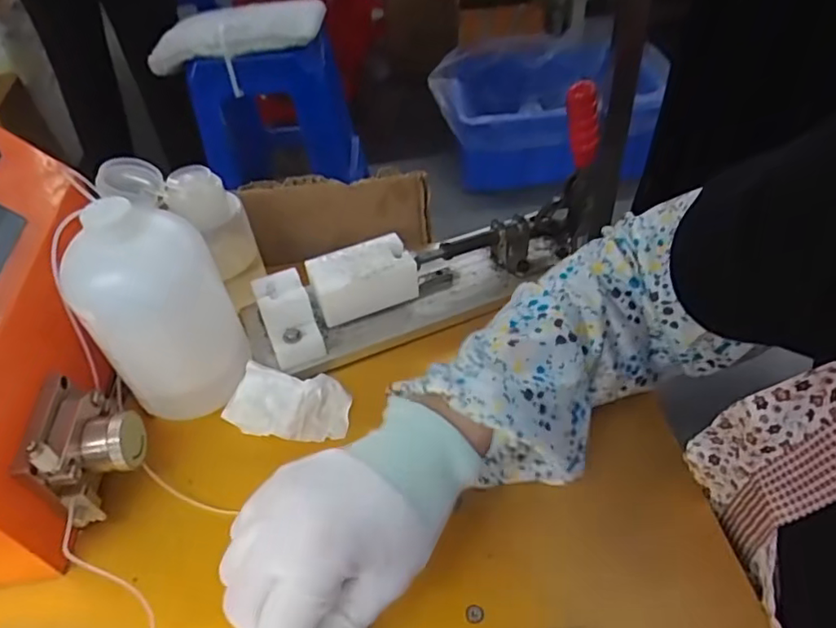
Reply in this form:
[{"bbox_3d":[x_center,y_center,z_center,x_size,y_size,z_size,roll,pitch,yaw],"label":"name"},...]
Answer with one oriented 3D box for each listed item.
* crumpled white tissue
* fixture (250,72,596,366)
[{"bbox_3d":[-0.086,0.058,0.379,0.079,0.026,0.042,6,48,10],"label":"crumpled white tissue"},{"bbox_3d":[0.014,-0.056,0.406,0.269,0.122,0.058,-18,48,-12],"label":"fixture"}]

